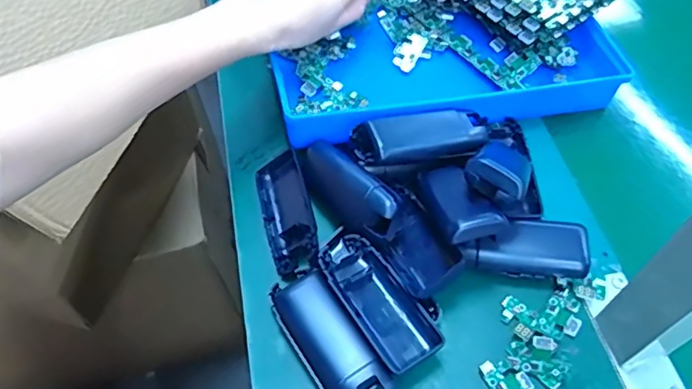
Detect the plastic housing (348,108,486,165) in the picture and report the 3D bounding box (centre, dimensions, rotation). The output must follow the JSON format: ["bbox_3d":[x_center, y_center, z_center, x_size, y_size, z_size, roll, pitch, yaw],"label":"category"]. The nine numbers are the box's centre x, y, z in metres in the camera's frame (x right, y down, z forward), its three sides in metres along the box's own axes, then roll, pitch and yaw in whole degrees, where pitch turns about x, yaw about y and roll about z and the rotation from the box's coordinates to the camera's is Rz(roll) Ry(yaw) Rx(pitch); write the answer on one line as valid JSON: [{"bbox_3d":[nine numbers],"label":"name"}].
[{"bbox_3d":[0.063,-0.045,0.462,0.110,0.038,0.042,-13,57,-8],"label":"plastic housing"}]

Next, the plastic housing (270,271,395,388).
[{"bbox_3d":[-0.012,0.105,0.394,0.041,0.032,0.106,-29,60,-18],"label":"plastic housing"}]

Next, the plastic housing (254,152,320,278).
[{"bbox_3d":[-0.048,0.015,0.455,0.038,0.026,0.106,-14,57,-9],"label":"plastic housing"}]

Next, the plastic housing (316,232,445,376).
[{"bbox_3d":[0.019,0.076,0.404,0.045,0.033,0.115,-31,61,-19],"label":"plastic housing"}]

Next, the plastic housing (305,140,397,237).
[{"bbox_3d":[0.000,-0.007,0.439,0.030,0.030,0.101,-32,48,-19],"label":"plastic housing"}]

